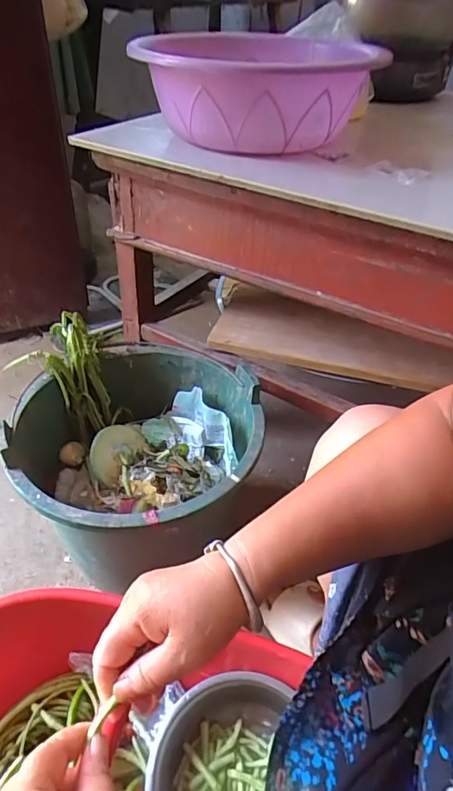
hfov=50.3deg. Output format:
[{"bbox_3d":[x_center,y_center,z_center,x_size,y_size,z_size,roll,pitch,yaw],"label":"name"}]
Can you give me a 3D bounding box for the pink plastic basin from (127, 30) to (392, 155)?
[{"bbox_3d":[0.041,-0.442,0.703,0.305,0.118,0.399,-1,40,-4],"label":"pink plastic basin"}]

